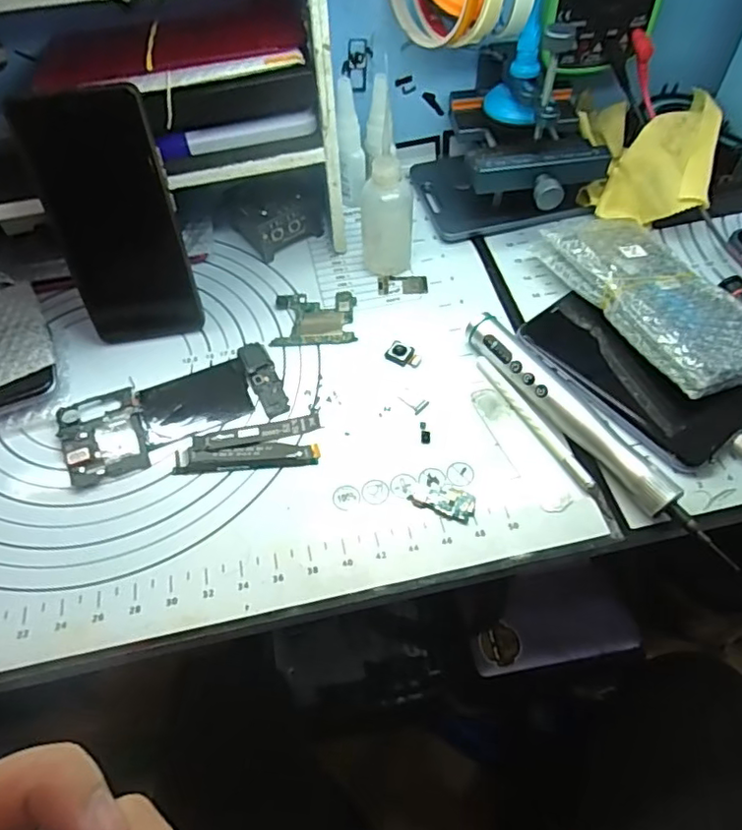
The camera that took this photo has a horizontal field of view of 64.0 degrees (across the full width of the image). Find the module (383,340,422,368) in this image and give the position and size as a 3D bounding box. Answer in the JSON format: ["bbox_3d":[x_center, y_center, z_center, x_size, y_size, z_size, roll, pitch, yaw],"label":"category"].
[{"bbox_3d":[0.023,-0.043,0.419,0.026,0.005,0.016,26,60,17],"label":"module"}]

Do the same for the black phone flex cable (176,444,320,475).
[{"bbox_3d":[-0.079,0.027,0.379,0.091,0.004,0.017,-4,56,-2],"label":"black phone flex cable"}]

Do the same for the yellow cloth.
[{"bbox_3d":[0.215,-0.201,0.463,0.095,0.029,0.096,1,85,38],"label":"yellow cloth"}]

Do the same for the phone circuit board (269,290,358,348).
[{"bbox_3d":[-0.042,-0.072,0.443,0.059,0.004,0.049,-3,56,-1],"label":"phone circuit board"}]

